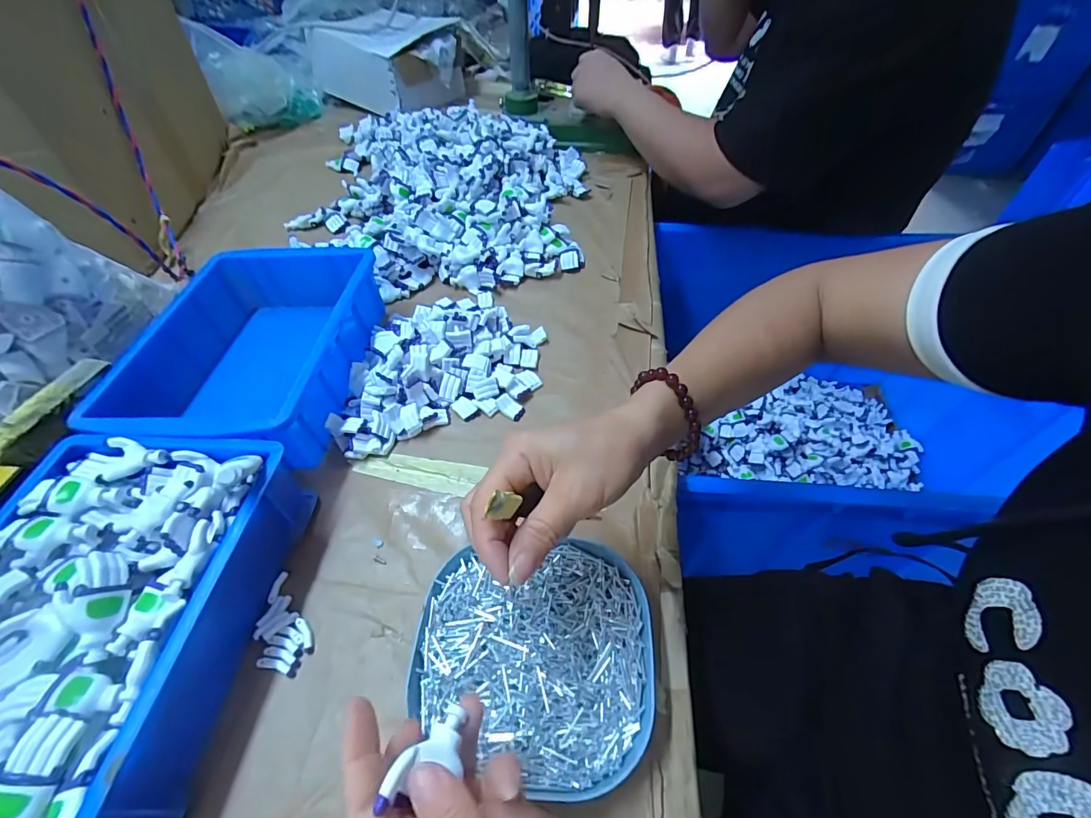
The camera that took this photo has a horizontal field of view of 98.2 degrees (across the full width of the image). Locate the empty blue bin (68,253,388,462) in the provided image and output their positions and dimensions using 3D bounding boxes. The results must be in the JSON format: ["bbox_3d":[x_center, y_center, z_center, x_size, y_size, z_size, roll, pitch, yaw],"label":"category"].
[{"bbox_3d":[-0.276,-0.051,0.462,0.192,0.083,0.249,-1,50,0],"label":"empty blue bin"}]

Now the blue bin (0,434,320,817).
[{"bbox_3d":[-0.273,0.134,0.291,0.185,0.083,0.242,2,50,3],"label":"blue bin"}]

